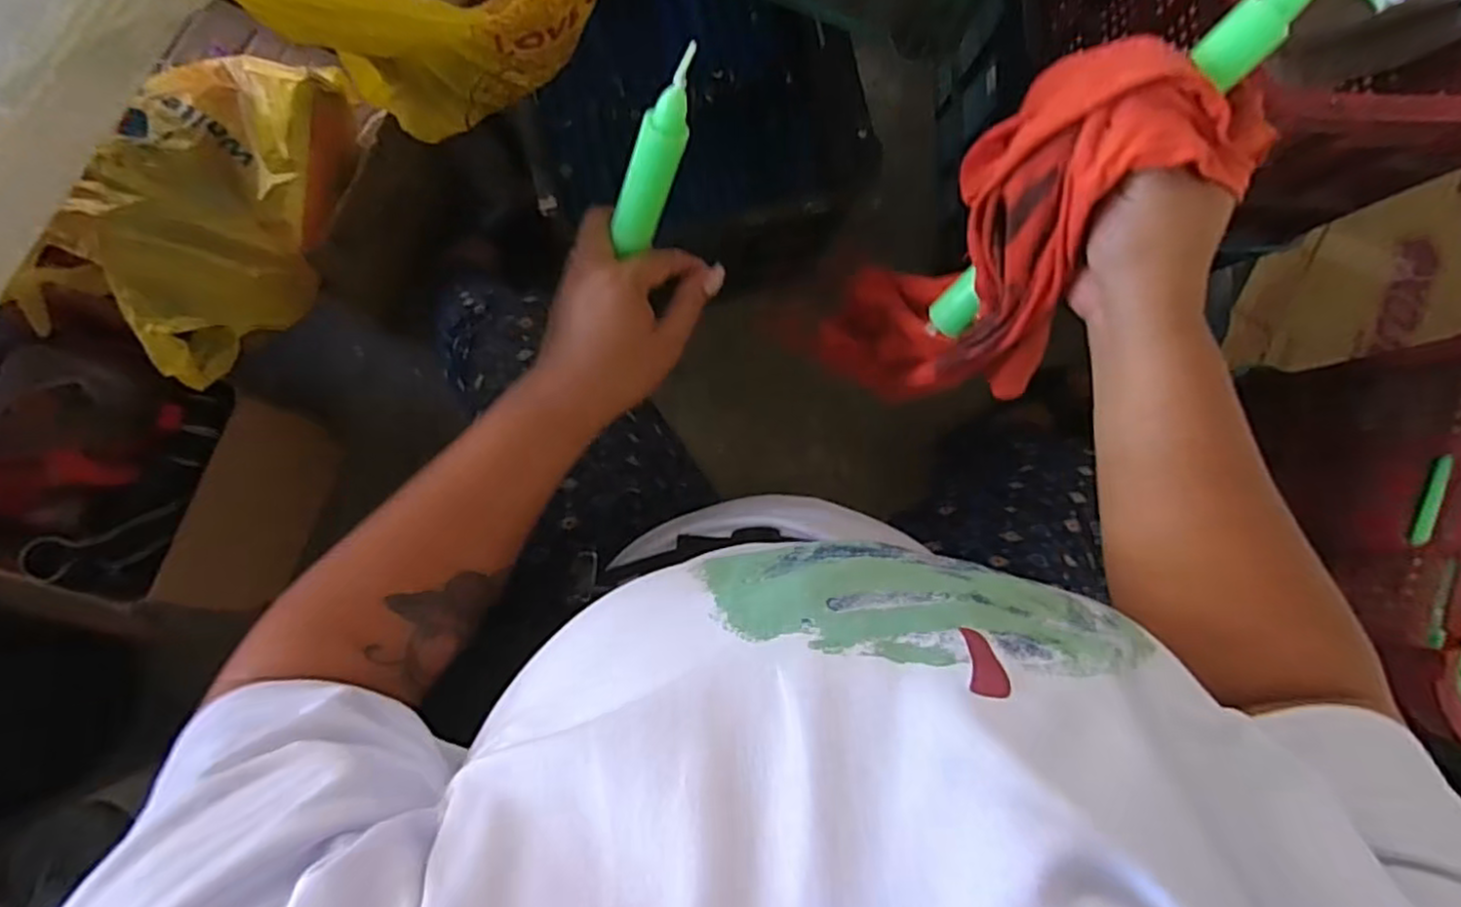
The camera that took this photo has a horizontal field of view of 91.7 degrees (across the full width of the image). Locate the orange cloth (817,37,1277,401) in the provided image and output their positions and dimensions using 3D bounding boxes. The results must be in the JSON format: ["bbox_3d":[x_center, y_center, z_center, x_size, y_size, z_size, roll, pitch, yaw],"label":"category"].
[{"bbox_3d":[0.148,-0.101,0.396,0.109,0.237,0.069,37,59,-3],"label":"orange cloth"}]

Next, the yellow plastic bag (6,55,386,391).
[{"bbox_3d":[-0.505,-0.242,0.676,0.211,0.130,0.336,13,85,-6],"label":"yellow plastic bag"}]

